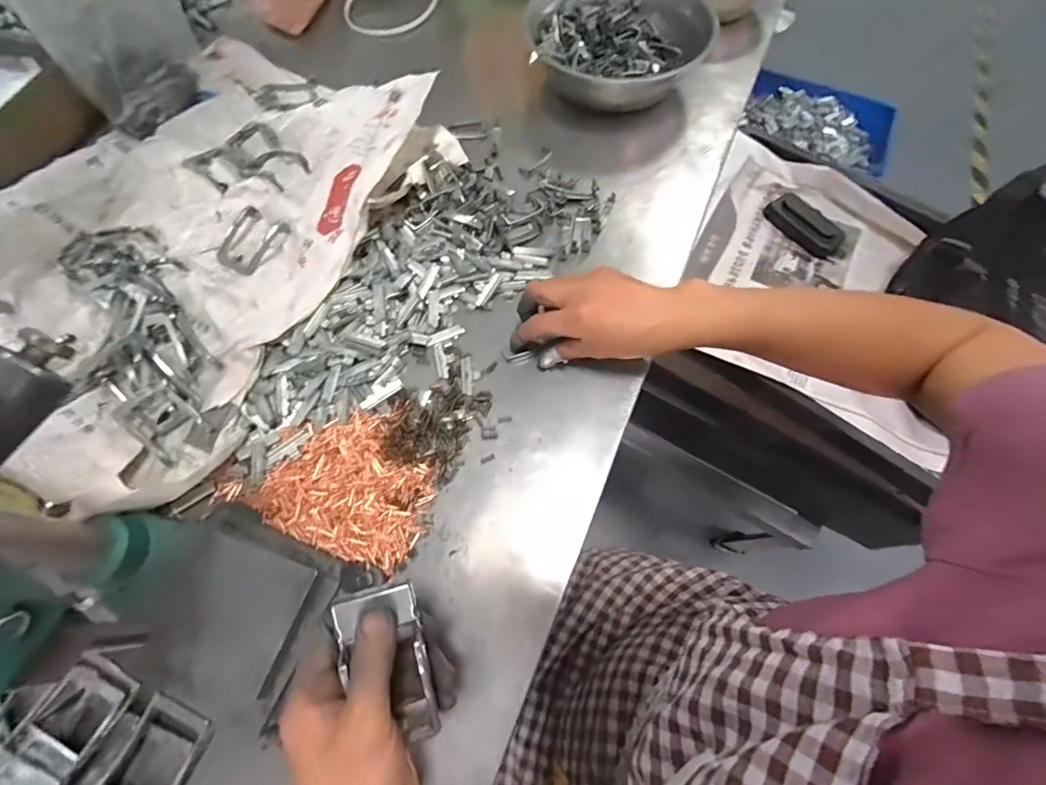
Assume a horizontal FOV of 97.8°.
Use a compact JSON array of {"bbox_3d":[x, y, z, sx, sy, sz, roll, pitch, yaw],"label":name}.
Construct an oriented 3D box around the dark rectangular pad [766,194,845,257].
[{"bbox_3d":[0.379,-0.226,0.615,0.044,0.026,0.107,-41,73,-16],"label":"dark rectangular pad"}]

